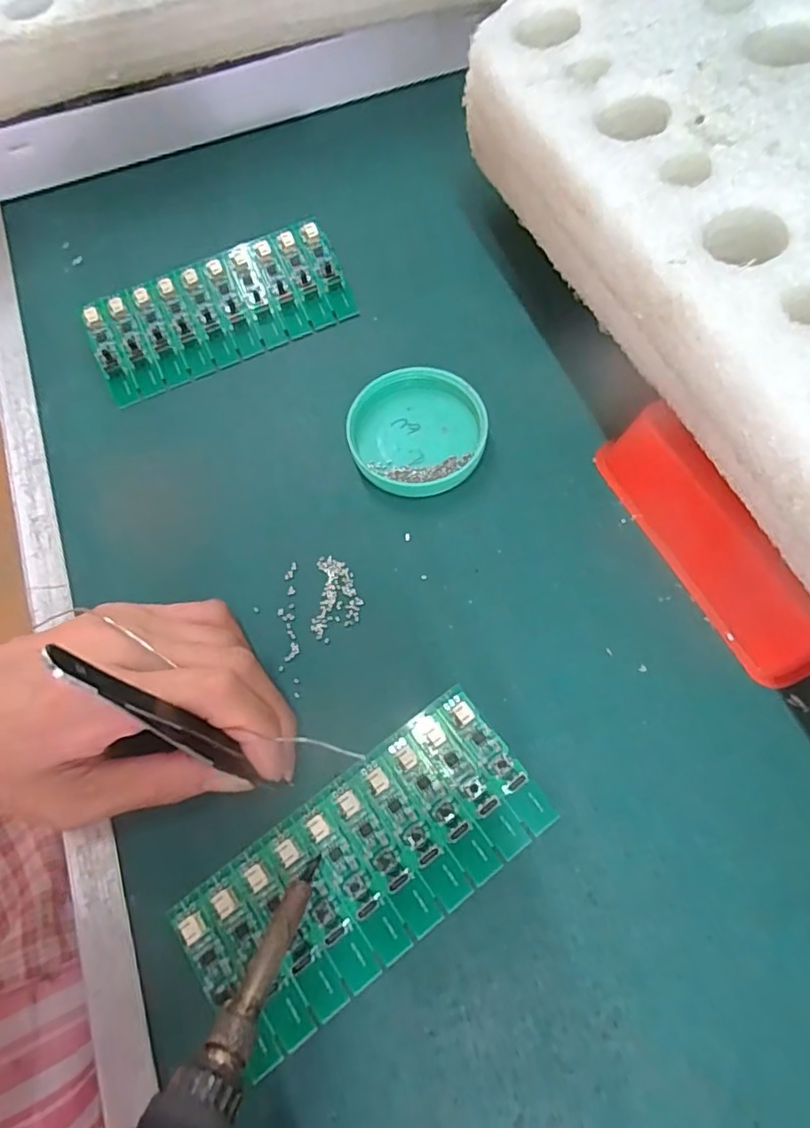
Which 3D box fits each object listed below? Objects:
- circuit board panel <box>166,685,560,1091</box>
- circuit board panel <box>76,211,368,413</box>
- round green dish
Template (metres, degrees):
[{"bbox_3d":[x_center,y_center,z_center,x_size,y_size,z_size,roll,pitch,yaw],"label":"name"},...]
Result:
[{"bbox_3d":[-0.015,0.112,0.220,0.136,0.006,0.063,-35,70,-11],"label":"circuit board panel"},{"bbox_3d":[-0.099,-0.137,0.322,0.138,0.004,0.058,-24,89,-6],"label":"circuit board panel"},{"bbox_3d":[0.006,-0.065,0.289,0.064,0.014,0.063,-1,67,2],"label":"round green dish"}]

